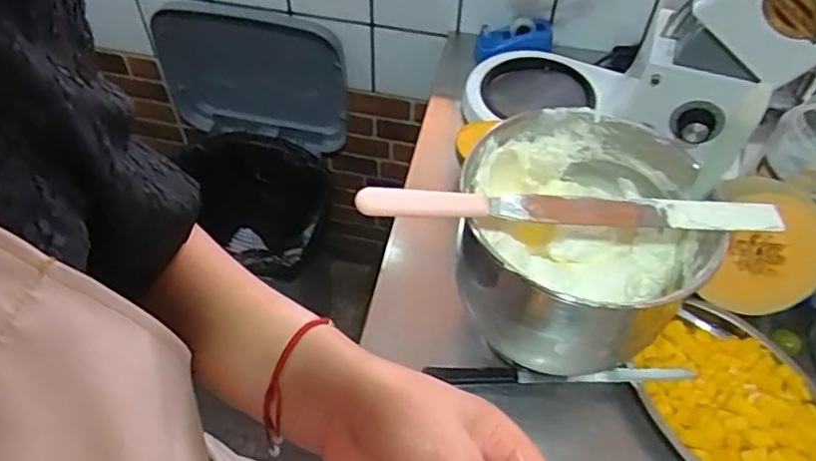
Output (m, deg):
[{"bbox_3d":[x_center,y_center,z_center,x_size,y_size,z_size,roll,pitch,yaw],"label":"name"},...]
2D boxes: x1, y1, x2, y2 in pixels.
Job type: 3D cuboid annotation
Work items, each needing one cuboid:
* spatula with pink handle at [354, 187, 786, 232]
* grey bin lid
[{"bbox_3d":[0.136,-0.017,0.529,0.351,0.027,0.028,1,52,-1],"label":"spatula with pink handle"},{"bbox_3d":[-0.299,-0.282,1.213,0.354,0.273,0.032,11,53,7],"label":"grey bin lid"}]

